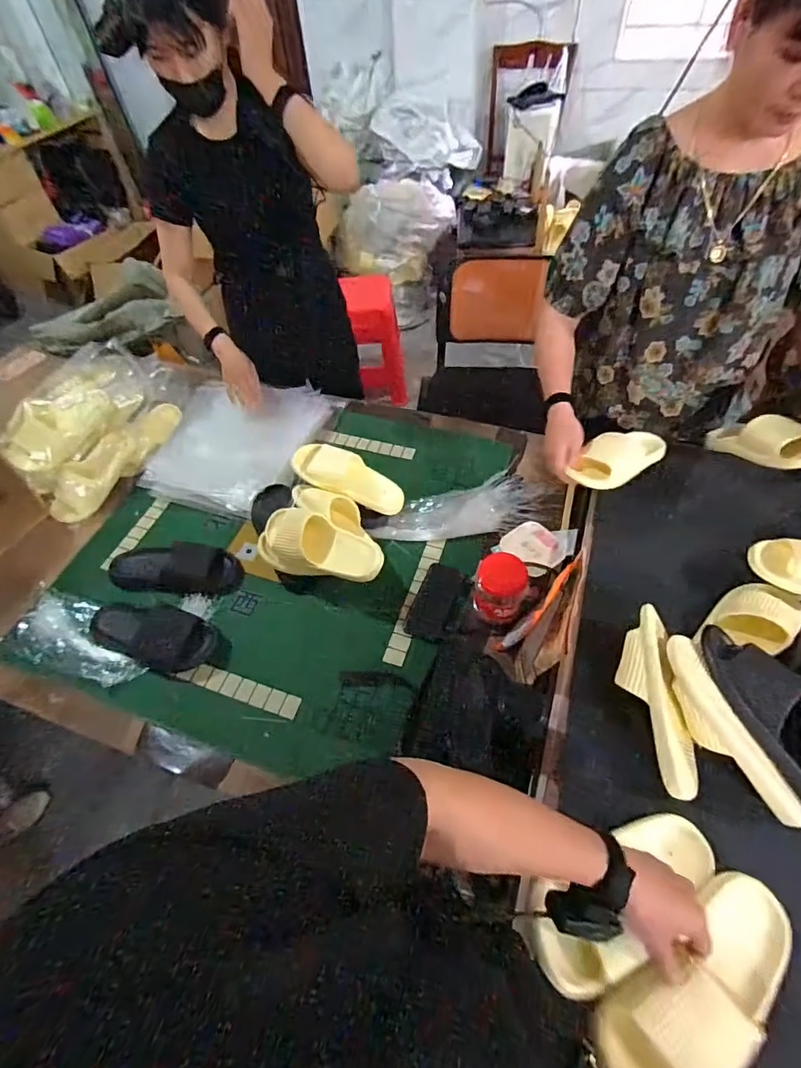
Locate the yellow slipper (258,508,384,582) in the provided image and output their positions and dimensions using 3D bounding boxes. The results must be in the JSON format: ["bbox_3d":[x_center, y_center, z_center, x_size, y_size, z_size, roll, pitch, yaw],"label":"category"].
[{"bbox_3d":[-0.166,0.025,0.921,0.262,0.087,0.090,14,56,14],"label":"yellow slipper"}]

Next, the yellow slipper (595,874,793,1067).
[{"bbox_3d":[0.313,0.458,0.486,0.260,0.052,0.104,-21,54,-27],"label":"yellow slipper"}]

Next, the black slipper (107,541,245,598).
[{"bbox_3d":[-0.467,0.070,1.020,0.263,0.054,0.125,-3,54,3],"label":"black slipper"}]

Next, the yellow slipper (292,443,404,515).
[{"bbox_3d":[-0.109,-0.121,1.048,0.251,0.054,0.086,26,54,-15],"label":"yellow slipper"}]

